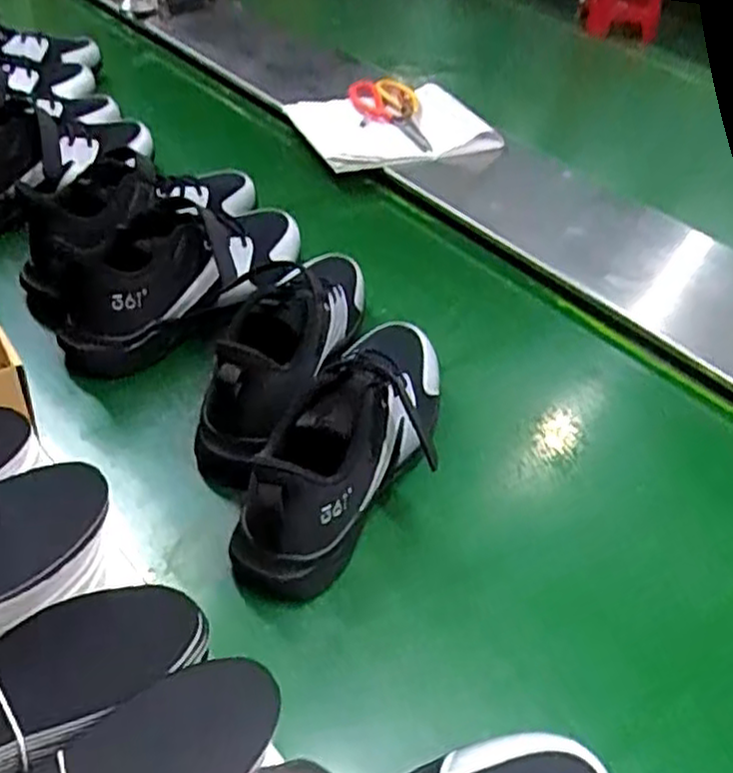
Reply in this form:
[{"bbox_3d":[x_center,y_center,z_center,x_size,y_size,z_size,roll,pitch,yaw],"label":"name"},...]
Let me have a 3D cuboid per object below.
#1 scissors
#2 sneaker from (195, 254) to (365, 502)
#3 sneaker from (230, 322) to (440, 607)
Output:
[{"bbox_3d":[0.028,-0.379,1.016,0.093,0.022,0.167,-5,53,-7],"label":"scissors"},{"bbox_3d":[-0.064,-0.042,0.638,0.089,0.114,0.270,16,44,8],"label":"sneaker"},{"bbox_3d":[-0.009,0.031,0.583,0.092,0.115,0.274,22,45,14],"label":"sneaker"}]

